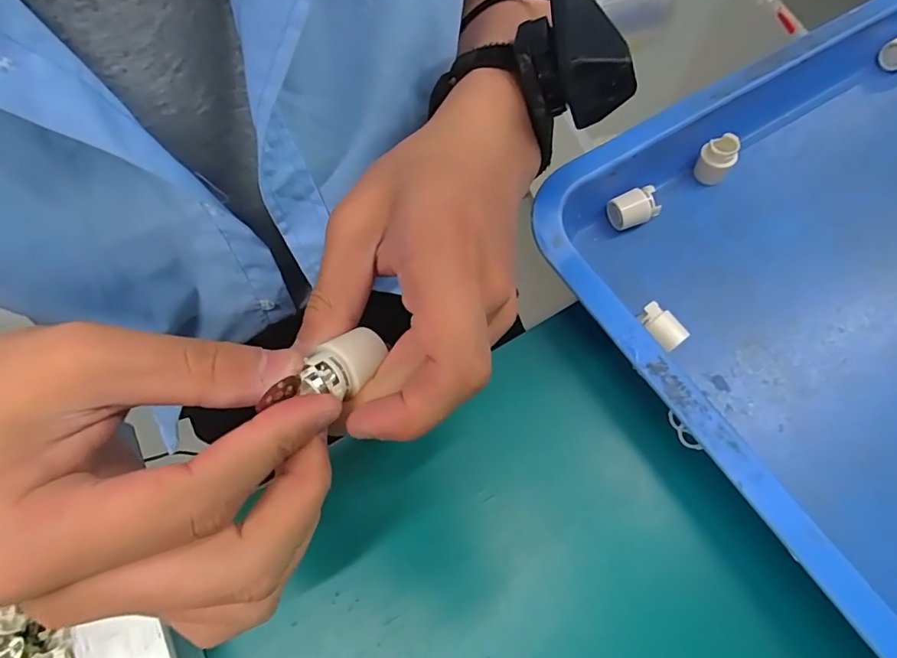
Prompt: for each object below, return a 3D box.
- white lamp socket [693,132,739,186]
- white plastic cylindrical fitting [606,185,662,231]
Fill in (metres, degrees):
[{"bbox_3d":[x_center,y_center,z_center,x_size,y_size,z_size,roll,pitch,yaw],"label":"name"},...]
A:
[{"bbox_3d":[0.170,-0.107,0.322,0.021,0.032,0.017,37,72,16],"label":"white lamp socket"},{"bbox_3d":[0.114,-0.073,0.314,0.027,0.024,0.021,-16,67,-6],"label":"white plastic cylindrical fitting"}]

